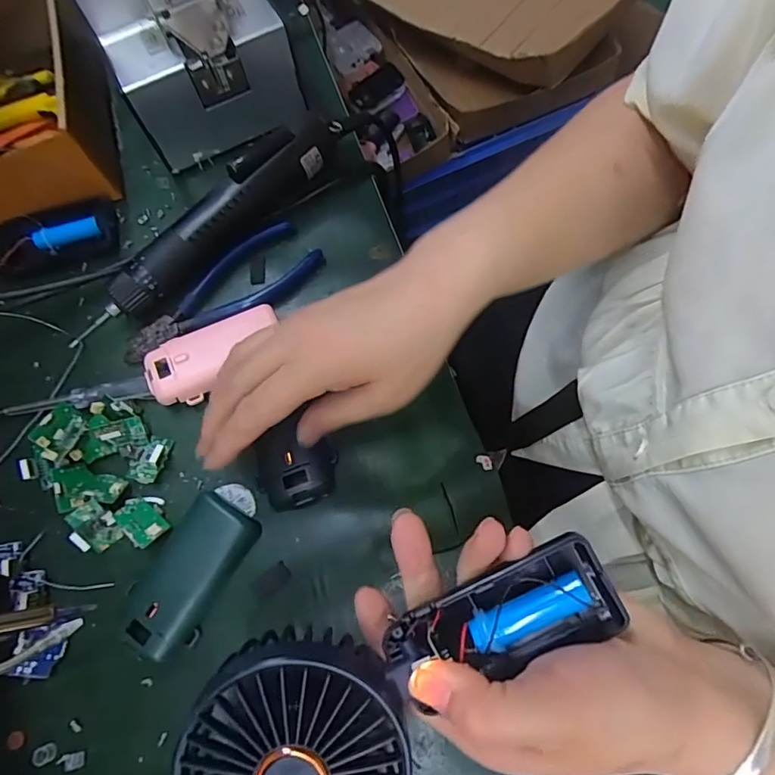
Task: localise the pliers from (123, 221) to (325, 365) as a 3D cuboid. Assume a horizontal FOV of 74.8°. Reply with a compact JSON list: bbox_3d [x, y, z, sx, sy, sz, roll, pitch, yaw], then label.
[{"bbox_3d":[-0.117,-0.062,0.361,0.149,0.016,0.050,-41,71,-10],"label":"pliers"}]

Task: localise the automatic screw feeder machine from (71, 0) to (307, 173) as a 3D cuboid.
[{"bbox_3d":[-0.163,-0.289,0.385,0.123,0.157,0.166,-29,69,-6],"label":"automatic screw feeder machine"}]

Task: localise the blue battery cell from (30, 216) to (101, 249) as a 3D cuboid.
[{"bbox_3d":[-0.247,-0.118,0.391,0.050,0.014,0.015,-19,68,-2],"label":"blue battery cell"}]

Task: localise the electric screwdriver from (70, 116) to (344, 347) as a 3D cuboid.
[{"bbox_3d":[-0.123,-0.118,0.361,0.229,0.055,0.031,-42,71,-10],"label":"electric screwdriver"}]

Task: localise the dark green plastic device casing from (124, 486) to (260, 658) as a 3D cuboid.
[{"bbox_3d":[-0.117,0.109,0.297,0.049,0.017,0.088,28,74,15],"label":"dark green plastic device casing"}]

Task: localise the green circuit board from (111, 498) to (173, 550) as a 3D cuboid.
[{"bbox_3d":[-0.151,0.081,0.311,0.034,0.009,0.020,41,78,18],"label":"green circuit board"}]

